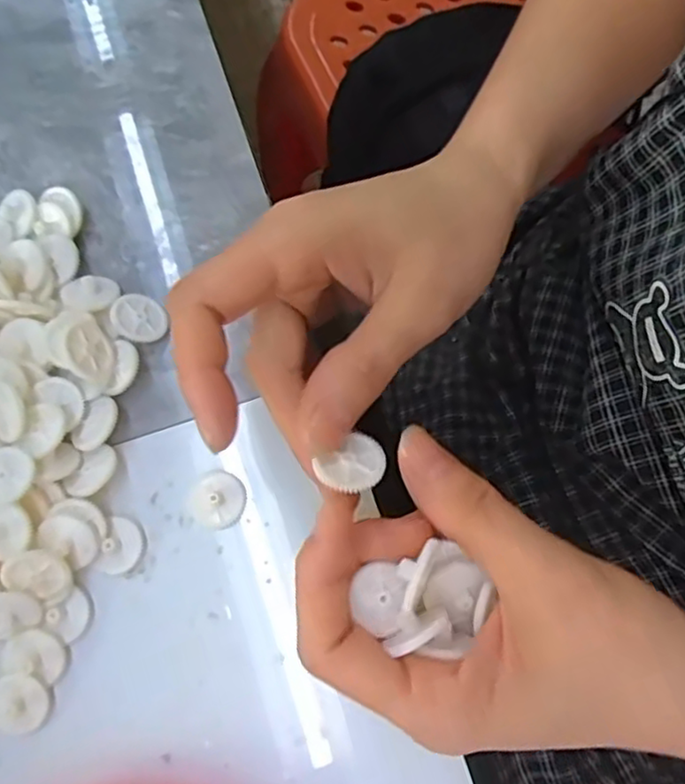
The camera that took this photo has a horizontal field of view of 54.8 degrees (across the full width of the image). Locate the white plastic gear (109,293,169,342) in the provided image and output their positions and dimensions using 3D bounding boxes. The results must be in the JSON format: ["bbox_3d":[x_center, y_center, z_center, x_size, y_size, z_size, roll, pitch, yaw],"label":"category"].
[{"bbox_3d":[-0.082,-0.030,0.265,0.019,0.007,0.021,-39,79,-10],"label":"white plastic gear"}]

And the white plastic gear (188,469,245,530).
[{"bbox_3d":[-0.048,0.040,0.252,0.022,0.007,0.021,0,75,-1],"label":"white plastic gear"}]

